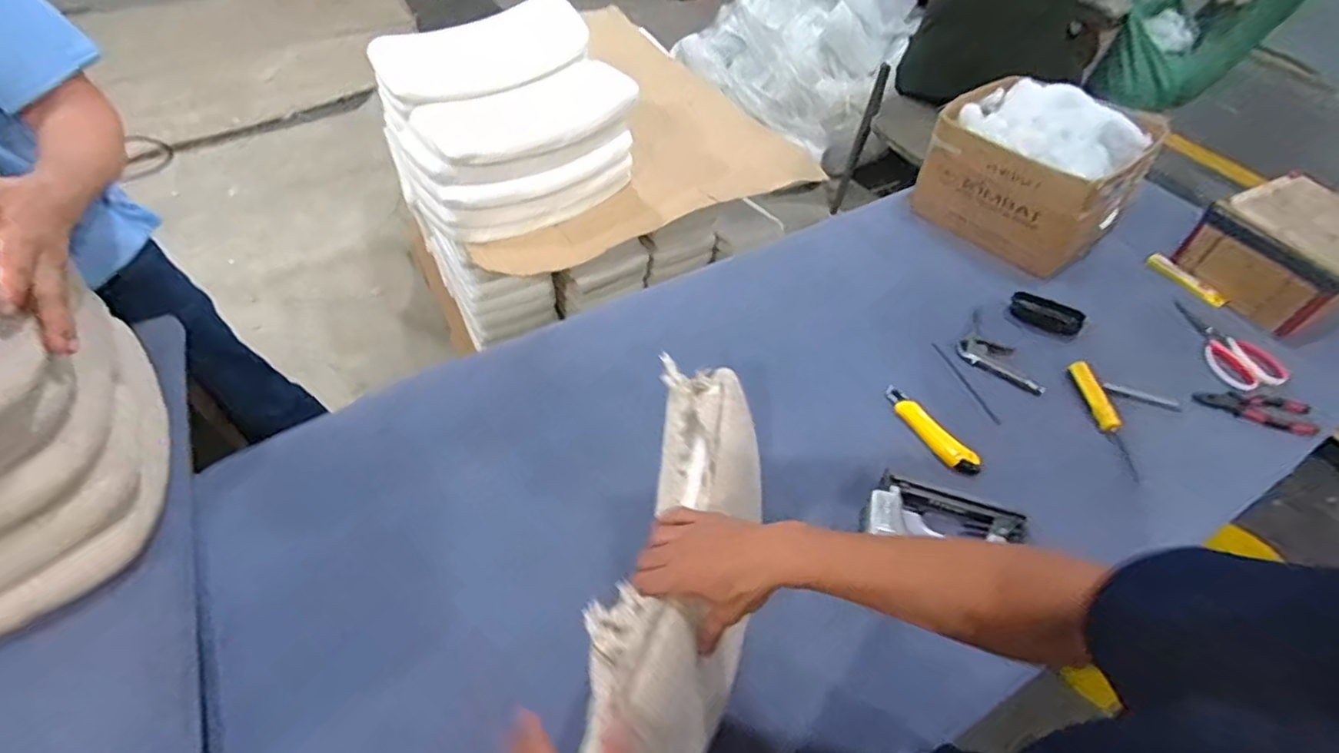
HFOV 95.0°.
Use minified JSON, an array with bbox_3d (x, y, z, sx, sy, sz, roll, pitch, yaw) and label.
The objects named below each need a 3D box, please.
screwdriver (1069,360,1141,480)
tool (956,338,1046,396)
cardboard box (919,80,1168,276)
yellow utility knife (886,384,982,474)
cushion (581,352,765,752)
[{"bbox_3d":[0.623,0.057,0.876,0.034,0.025,0.187,-2,50,-1],"label":"screwdriver"},{"bbox_3d":[0.514,-0.023,0.946,0.133,0.011,0.066,32,57,24],"label":"tool"},{"bbox_3d":[0.619,-0.355,1.072,0.311,0.218,0.210,37,59,27],"label":"cardboard box"},{"bbox_3d":[0.374,0.077,0.880,0.037,0.019,0.165,-25,54,-20],"label":"yellow utility knife"},{"bbox_3d":[0.015,0.178,0.609,0.135,0.204,0.414,13,55,11],"label":"cushion"}]

